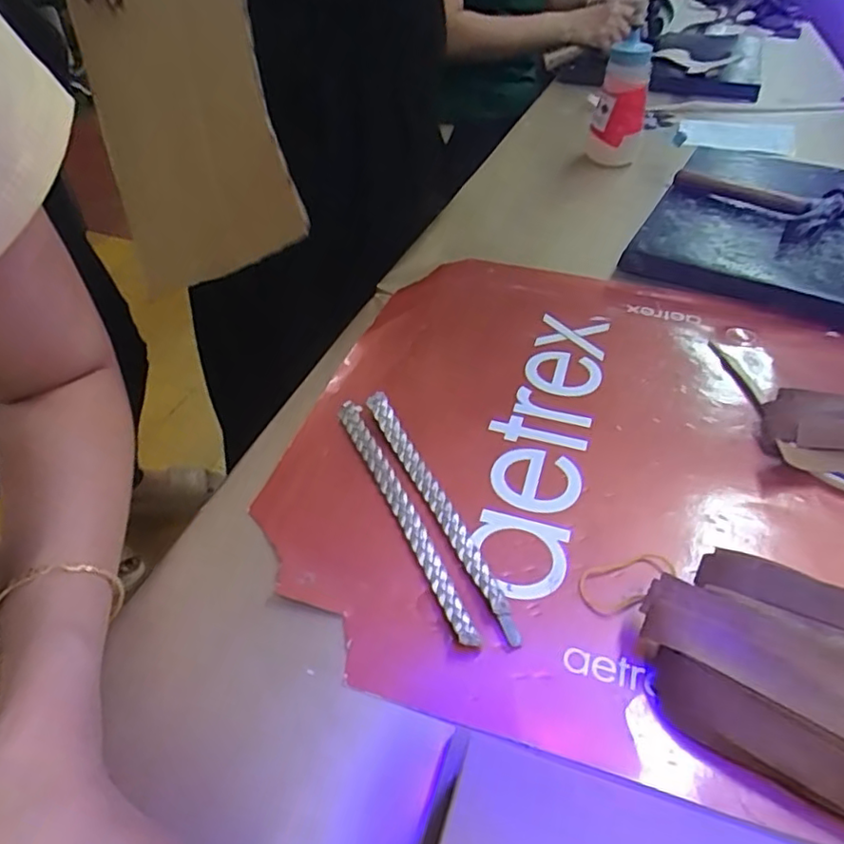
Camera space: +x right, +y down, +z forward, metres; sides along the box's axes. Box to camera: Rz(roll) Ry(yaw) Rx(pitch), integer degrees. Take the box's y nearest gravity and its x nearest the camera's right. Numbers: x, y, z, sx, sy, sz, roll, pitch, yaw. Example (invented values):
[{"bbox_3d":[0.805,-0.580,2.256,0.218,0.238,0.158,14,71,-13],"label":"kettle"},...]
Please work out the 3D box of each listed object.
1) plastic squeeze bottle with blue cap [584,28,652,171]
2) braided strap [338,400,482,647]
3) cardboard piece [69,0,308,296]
[{"bbox_3d":[0.237,-0.384,0.727,0.060,0.118,0.060,14,45,15],"label":"plastic squeeze bottle with blue cap"},{"bbox_3d":[-0.013,0.049,0.363,0.015,0.008,0.191,-18,46,-17],"label":"braided strap"},{"bbox_3d":[-0.183,-0.245,0.415,0.012,0.287,0.282,-20,14,-37],"label":"cardboard piece"}]

